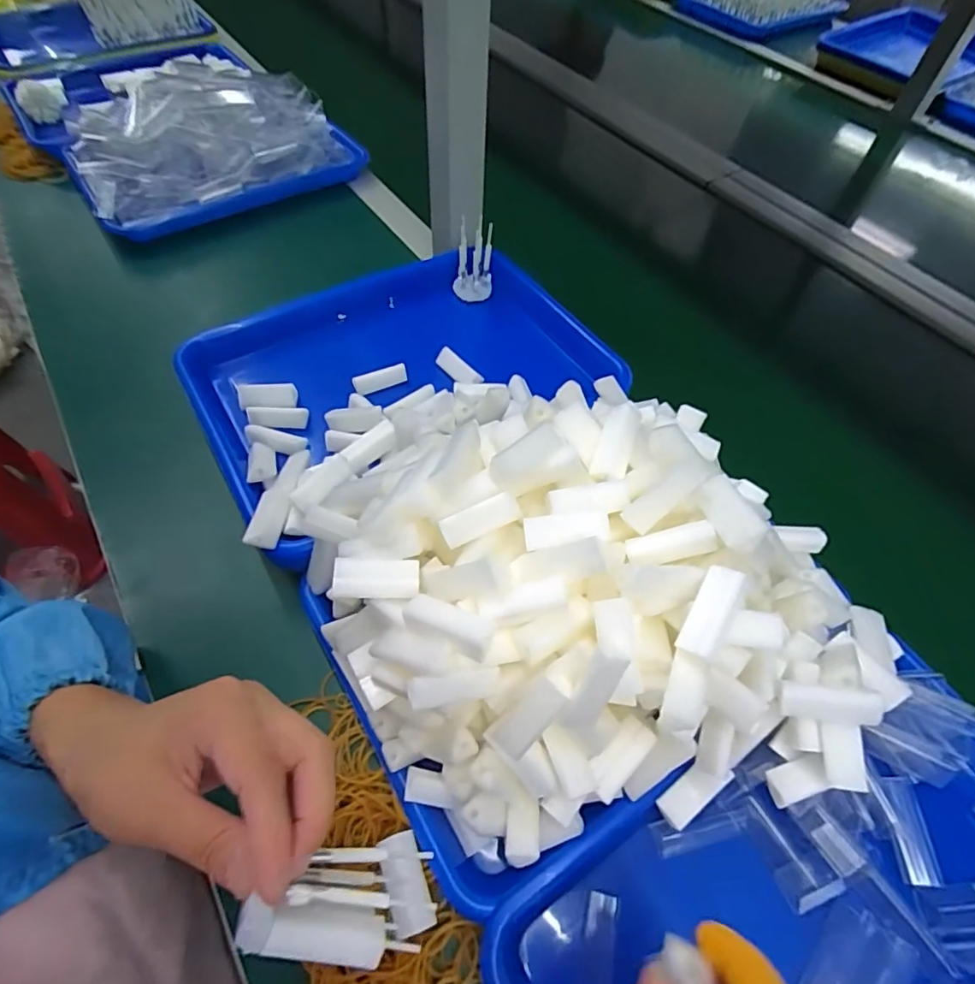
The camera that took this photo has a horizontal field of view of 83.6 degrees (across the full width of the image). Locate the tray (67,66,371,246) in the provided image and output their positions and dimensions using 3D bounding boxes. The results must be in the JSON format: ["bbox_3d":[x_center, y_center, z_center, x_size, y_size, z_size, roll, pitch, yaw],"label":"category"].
[{"bbox_3d":[-0.337,-0.433,0.673,0.325,0.094,0.187,-32,63,-22],"label":"tray"}]

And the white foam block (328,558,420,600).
[{"bbox_3d":[-0.060,0.046,0.293,0.045,0.012,0.020,-3,56,-5],"label":"white foam block"}]

